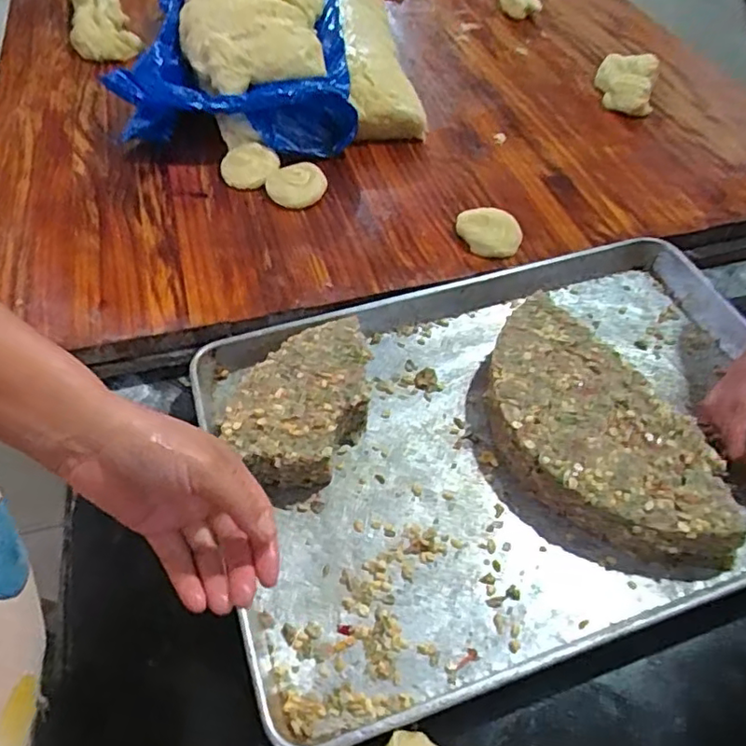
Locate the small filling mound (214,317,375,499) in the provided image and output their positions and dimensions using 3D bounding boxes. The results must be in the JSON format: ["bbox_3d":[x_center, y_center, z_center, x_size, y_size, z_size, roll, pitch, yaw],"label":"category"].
[{"bbox_3d":[-0.066,0.032,0.616,0.113,0.064,0.187,25,56,17],"label":"small filling mound"}]

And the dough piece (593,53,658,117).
[{"bbox_3d":[0.419,-0.486,1.001,0.096,0.037,0.152,15,56,8],"label":"dough piece"}]

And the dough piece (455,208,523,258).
[{"bbox_3d":[0.146,-0.180,0.760,0.085,0.033,0.056,17,54,11],"label":"dough piece"}]

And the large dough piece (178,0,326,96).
[{"bbox_3d":[-0.200,-0.609,0.968,0.232,0.085,0.449,-5,53,-4],"label":"large dough piece"}]

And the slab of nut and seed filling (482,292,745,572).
[{"bbox_3d":[0.214,0.062,0.604,0.161,0.063,0.314,-25,57,-19],"label":"slab of nut and seed filling"}]

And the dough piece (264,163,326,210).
[{"bbox_3d":[-0.104,-0.254,0.818,0.077,0.027,0.061,-15,54,-12],"label":"dough piece"}]

